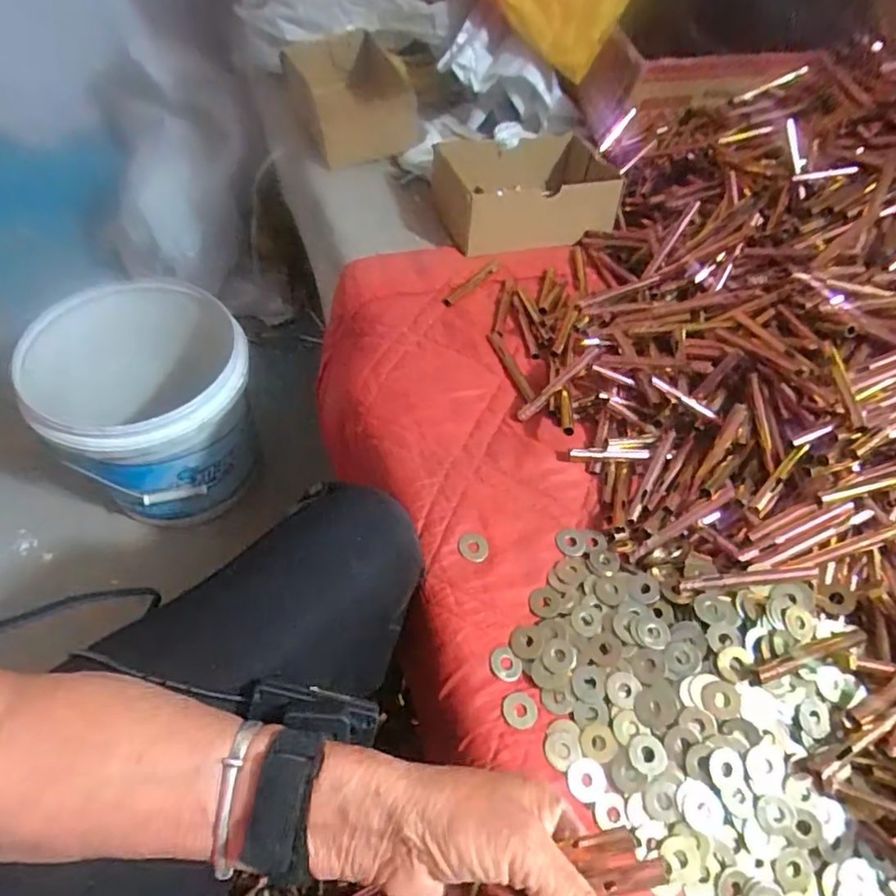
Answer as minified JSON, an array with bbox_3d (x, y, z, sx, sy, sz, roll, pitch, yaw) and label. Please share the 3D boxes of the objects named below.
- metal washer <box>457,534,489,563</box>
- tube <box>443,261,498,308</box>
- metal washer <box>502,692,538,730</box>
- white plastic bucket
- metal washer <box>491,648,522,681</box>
[{"bbox_3d":[0.018,0.072,0.423,0.022,0.004,0.020,4,54,-6],"label":"metal washer"},{"bbox_3d":[0.026,-0.172,0.605,0.011,0.006,0.086,38,58,18],"label":"tube"},{"bbox_3d":[0.045,0.164,0.364,0.022,0.004,0.021,4,54,-6],"label":"metal washer"},{"bbox_3d":[-0.417,-0.067,0.819,0.256,0.224,0.292,-29,63,-26],"label":"white plastic bucket"},{"bbox_3d":[0.038,0.141,0.379,0.021,0.004,0.019,36,57,17],"label":"metal washer"}]

